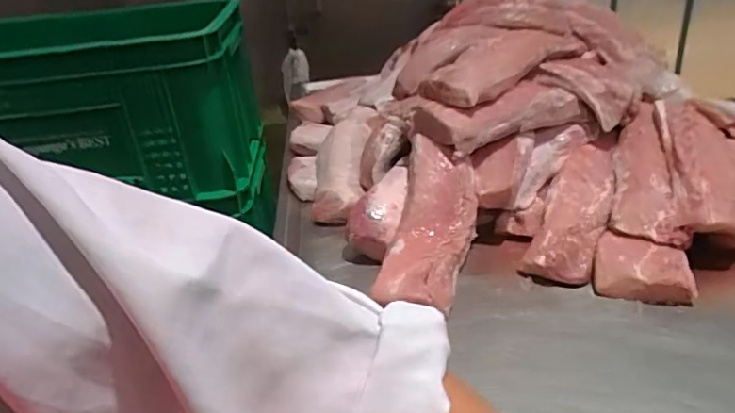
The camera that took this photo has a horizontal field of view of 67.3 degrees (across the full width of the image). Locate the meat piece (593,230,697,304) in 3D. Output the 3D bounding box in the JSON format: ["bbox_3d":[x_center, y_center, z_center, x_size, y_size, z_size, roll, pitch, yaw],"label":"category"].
[{"bbox_3d":[0.438,0.100,0.883,0.141,0.059,0.110,5,28,20],"label":"meat piece"}]

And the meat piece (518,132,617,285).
[{"bbox_3d":[0.382,-0.012,1.000,0.112,0.048,0.365,11,48,29],"label":"meat piece"}]

